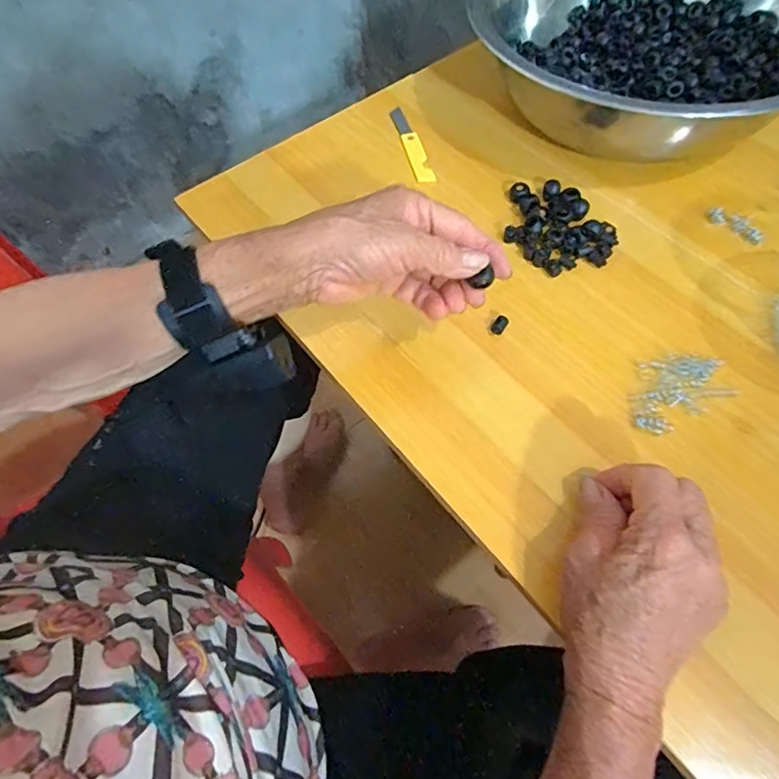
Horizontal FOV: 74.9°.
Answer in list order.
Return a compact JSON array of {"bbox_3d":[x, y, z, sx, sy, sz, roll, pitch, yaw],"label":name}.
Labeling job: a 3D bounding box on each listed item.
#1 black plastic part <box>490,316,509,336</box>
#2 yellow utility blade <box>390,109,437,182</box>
[{"bbox_3d":[0.085,-0.050,0.393,0.010,0.009,0.013,27,66,16],"label":"black plastic part"},{"bbox_3d":[0.022,-0.246,0.506,0.019,0.005,0.115,-13,61,-5],"label":"yellow utility blade"}]

